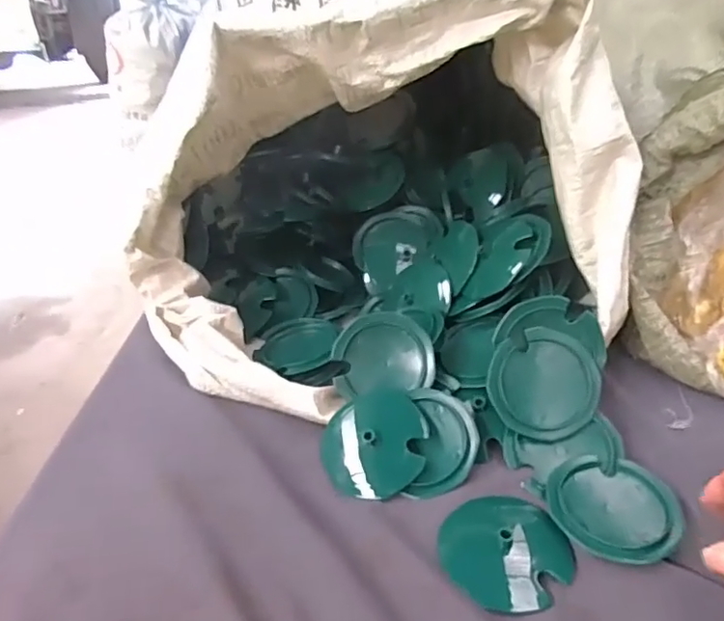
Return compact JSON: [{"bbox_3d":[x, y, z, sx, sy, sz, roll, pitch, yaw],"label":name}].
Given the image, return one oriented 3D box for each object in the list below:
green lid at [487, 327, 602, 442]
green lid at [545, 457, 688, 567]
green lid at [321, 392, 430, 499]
[{"bbox_3d":[0.128,0.051,0.400,0.075,0.075,0.005,4,-11,5],"label":"green lid"},{"bbox_3d":[0.154,0.120,0.349,0.076,0.012,0.065,5,33,13],"label":"green lid"},{"bbox_3d":[0.007,0.096,0.405,0.075,0.013,0.075,-12,55,17],"label":"green lid"}]

